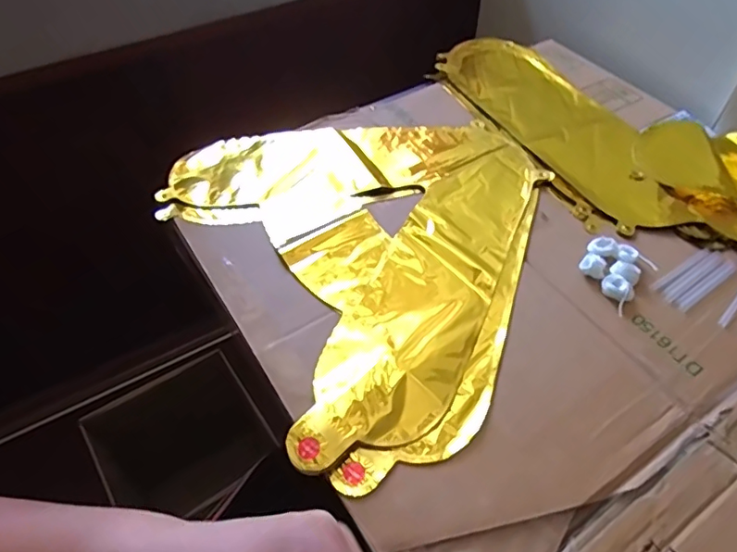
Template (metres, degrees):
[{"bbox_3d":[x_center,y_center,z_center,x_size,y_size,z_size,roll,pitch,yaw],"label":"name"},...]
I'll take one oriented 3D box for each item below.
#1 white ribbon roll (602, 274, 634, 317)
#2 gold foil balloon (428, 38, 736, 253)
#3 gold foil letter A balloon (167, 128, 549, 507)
[{"bbox_3d":[0.211,0.015,0.459,0.027,0.010,0.032,29,57,21],"label":"white ribbon roll"},{"bbox_3d":[0.256,-0.184,0.627,0.242,0.034,0.428,-31,56,-21],"label":"gold foil balloon"},{"bbox_3d":[0.017,-0.053,0.514,0.341,0.009,0.404,-26,56,-20],"label":"gold foil letter A balloon"}]

